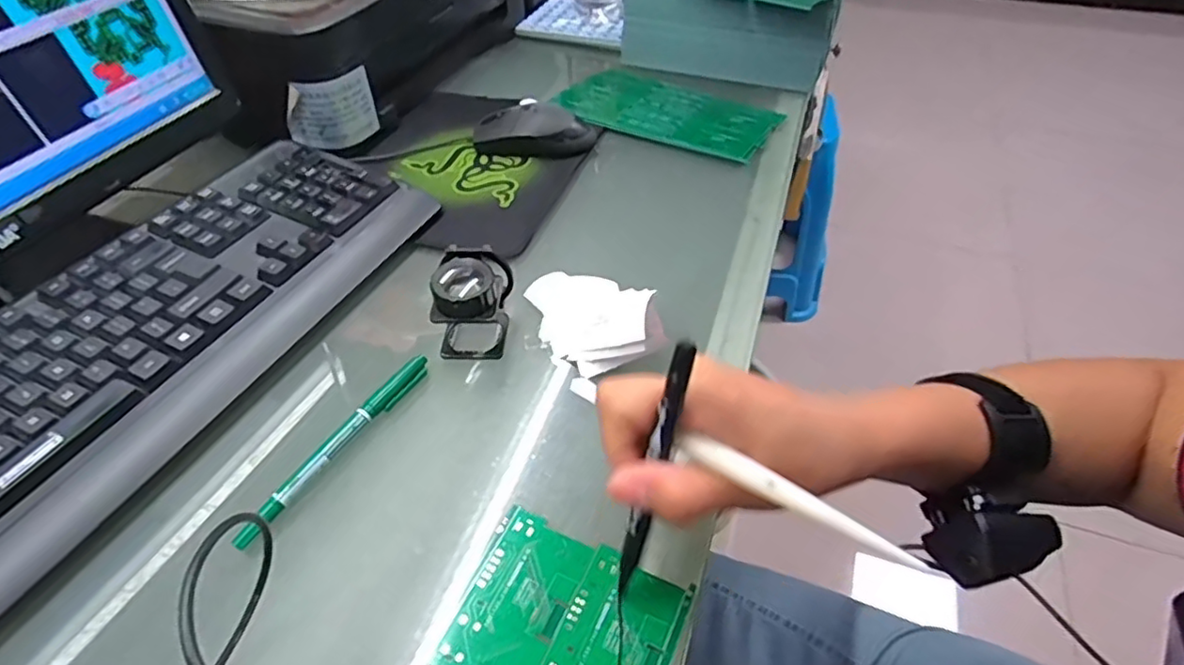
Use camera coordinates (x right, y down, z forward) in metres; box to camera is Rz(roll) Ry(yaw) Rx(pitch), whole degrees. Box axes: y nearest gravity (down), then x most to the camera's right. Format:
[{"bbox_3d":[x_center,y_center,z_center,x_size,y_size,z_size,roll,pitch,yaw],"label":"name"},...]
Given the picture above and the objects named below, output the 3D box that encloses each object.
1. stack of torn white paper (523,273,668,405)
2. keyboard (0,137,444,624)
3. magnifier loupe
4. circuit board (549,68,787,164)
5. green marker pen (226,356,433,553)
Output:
[{"bbox_3d":[0.001,-0.019,0.405,0.071,0.041,0.114,-18,48,-16],"label":"stack of torn white paper"},{"bbox_3d":[-0.283,0.010,0.381,0.155,0.040,0.435,17,48,17],"label":"keyboard"},{"bbox_3d":[-0.076,-0.022,0.399,0.043,0.056,0.061,2,45,3],"label":"magnifier loupe"},{"bbox_3d":[0.080,-0.234,0.643,0.220,0.008,0.133,22,50,21],"label":"circuit board"},{"bbox_3d":[-0.142,0.061,0.348,0.013,0.012,0.140,21,49,20],"label":"green marker pen"}]

